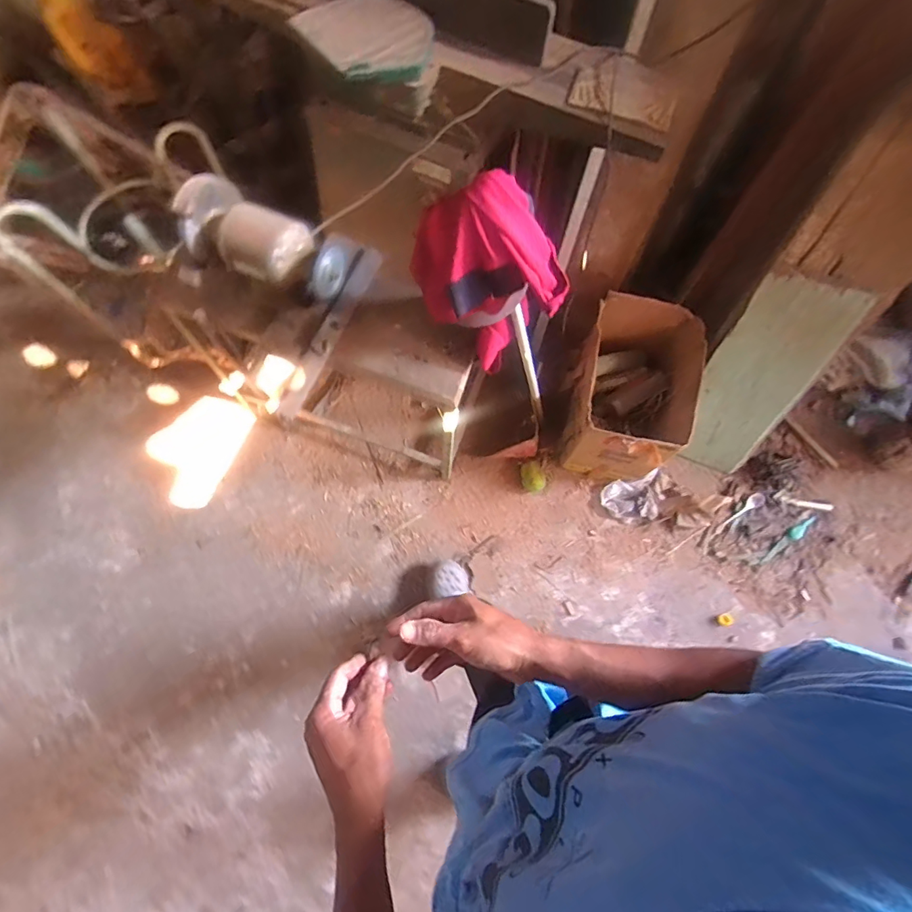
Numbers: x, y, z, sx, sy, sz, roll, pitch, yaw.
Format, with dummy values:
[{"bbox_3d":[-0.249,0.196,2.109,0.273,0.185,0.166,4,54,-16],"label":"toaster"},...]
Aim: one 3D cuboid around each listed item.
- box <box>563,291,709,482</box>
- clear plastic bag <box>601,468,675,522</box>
[{"bbox_3d":[0.514,-0.171,1.431,0.327,0.339,0.439,8,71,2],"label":"box"},{"bbox_3d":[0.581,0.136,1.495,0.237,0.061,0.154,-15,73,-6],"label":"clear plastic bag"}]

